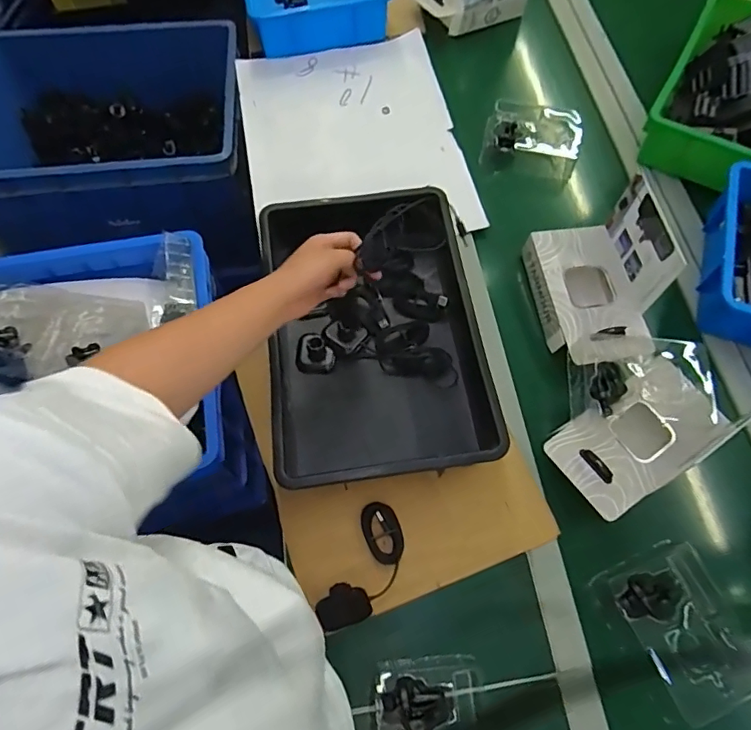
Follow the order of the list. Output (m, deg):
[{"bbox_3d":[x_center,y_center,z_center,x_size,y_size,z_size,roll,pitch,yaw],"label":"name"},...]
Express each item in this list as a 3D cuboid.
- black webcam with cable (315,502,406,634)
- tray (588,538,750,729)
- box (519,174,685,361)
[{"bbox_3d":[-0.010,0.245,0.600,0.066,0.037,0.157,25,69,9],"label":"black webcam with cable"},{"bbox_3d":[0.347,0.302,0.576,0.122,0.057,0.158,-25,70,-12],"label":"tray"},{"bbox_3d":[0.320,-0.119,0.699,0.147,0.133,0.221,-5,67,-4],"label":"box"}]

